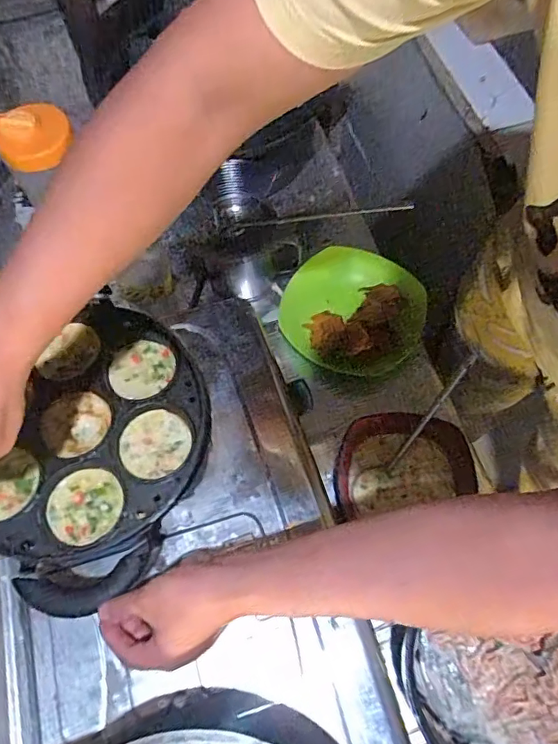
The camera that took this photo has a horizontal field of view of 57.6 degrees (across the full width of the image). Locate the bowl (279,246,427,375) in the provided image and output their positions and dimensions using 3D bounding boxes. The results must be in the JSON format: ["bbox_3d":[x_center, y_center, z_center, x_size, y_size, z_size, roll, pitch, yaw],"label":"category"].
[{"bbox_3d":[0.120,-0.101,0.819,0.211,0.053,0.194,-1,67,1],"label":"bowl"}]

